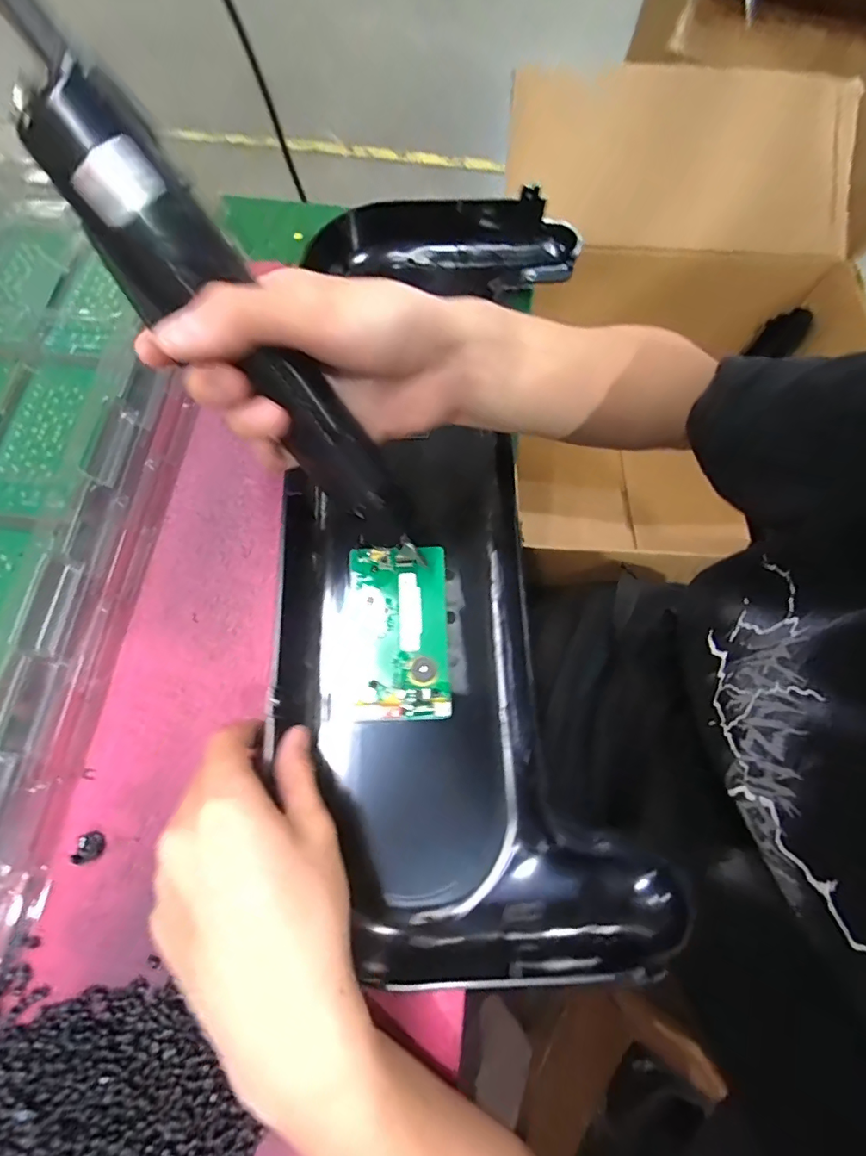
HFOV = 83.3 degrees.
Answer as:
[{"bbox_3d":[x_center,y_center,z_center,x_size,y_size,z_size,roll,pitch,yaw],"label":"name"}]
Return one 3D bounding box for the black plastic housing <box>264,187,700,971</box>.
[{"bbox_3d":[0.022,-0.048,0.314,0.195,0.049,0.491,-1,73,1],"label":"black plastic housing"}]

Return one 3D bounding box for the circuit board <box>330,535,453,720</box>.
[{"bbox_3d":[-0.026,0.031,0.298,0.068,0.007,0.106,-2,72,-2],"label":"circuit board"}]

